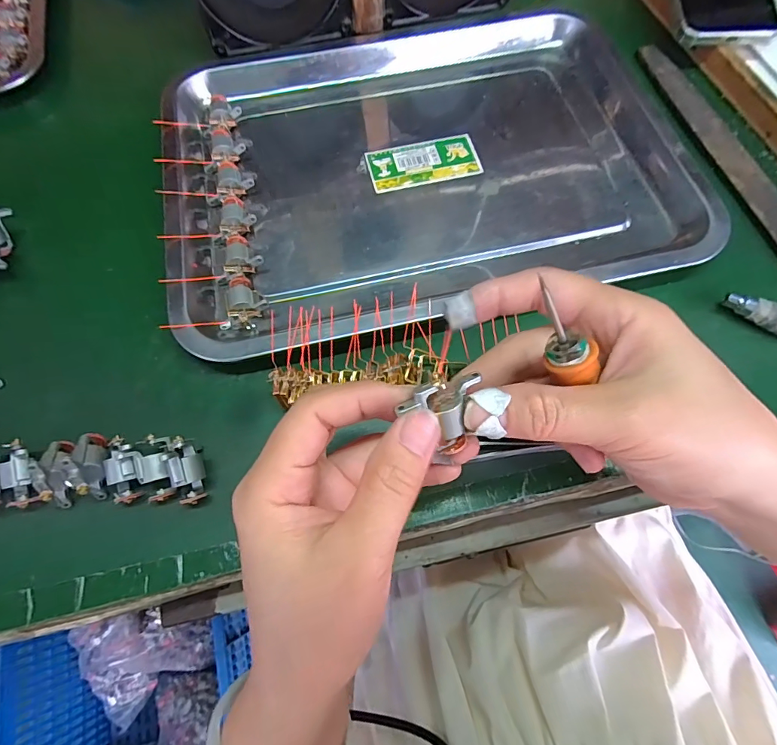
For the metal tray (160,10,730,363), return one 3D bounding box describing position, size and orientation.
[{"bbox_3d":[0.017,-0.165,0.311,0.342,0.029,0.290,-13,69,-4],"label":"metal tray"}]

